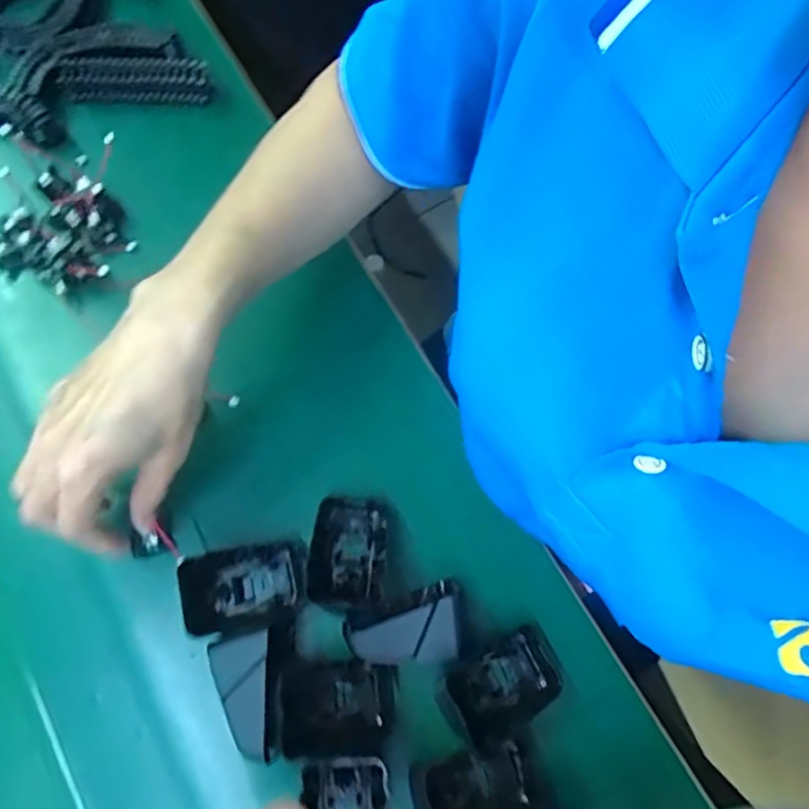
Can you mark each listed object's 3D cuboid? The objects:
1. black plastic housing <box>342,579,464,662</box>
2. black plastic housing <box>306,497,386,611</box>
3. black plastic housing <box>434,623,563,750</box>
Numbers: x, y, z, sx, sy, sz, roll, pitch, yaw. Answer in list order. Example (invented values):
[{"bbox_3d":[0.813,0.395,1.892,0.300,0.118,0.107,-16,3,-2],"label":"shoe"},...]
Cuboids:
[{"bbox_3d":[0.003,0.127,0.346,0.069,0.042,0.039,-19,73,-6],"label":"black plastic housing"},{"bbox_3d":[-0.033,0.088,0.369,0.044,0.026,0.063,6,72,1],"label":"black plastic housing"},{"bbox_3d":[0.055,0.160,0.350,0.070,0.026,0.043,-27,74,-9],"label":"black plastic housing"}]

